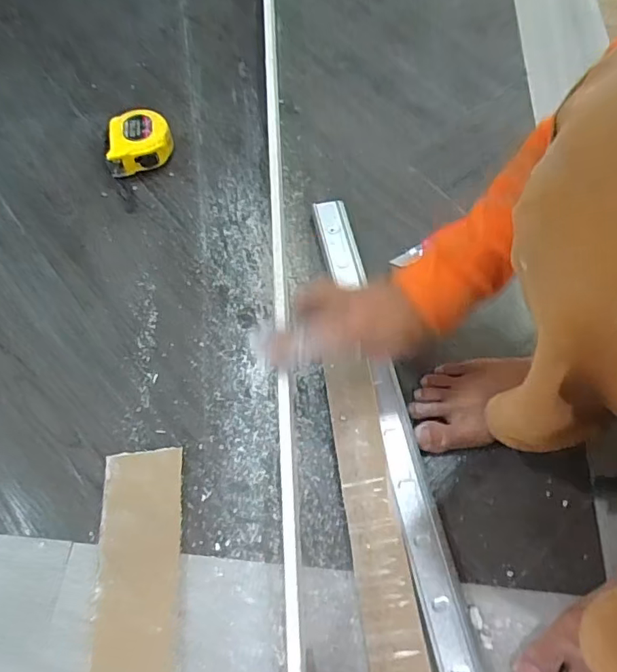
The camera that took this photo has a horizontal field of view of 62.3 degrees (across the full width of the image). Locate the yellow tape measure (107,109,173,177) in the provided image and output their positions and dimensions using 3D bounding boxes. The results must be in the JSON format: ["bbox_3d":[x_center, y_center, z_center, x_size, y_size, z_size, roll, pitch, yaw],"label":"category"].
[{"bbox_3d":[-0.219,-0.252,0.660,0.085,0.044,0.079,-11,64,-10],"label":"yellow tape measure"}]

